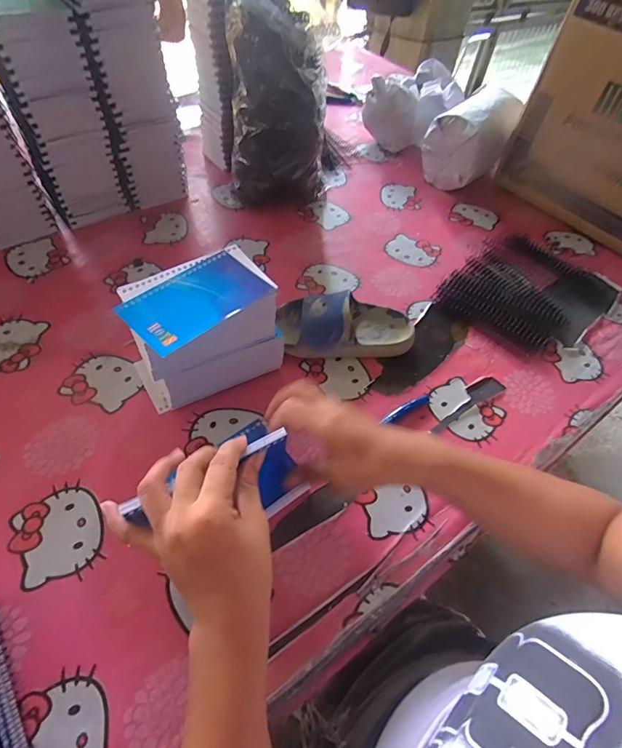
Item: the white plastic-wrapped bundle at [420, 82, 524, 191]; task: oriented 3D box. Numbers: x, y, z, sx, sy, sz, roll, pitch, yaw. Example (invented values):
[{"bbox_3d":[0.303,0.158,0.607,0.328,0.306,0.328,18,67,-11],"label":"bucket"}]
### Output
[{"bbox_3d":[0.288,-0.419,0.767,0.114,0.126,0.155,39,59,22],"label":"white plastic-wrapped bundle"}]

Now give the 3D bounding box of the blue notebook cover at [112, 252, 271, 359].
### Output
[{"bbox_3d":[-0.109,-0.072,0.405,0.078,0.006,0.129,40,60,21],"label":"blue notebook cover"}]

